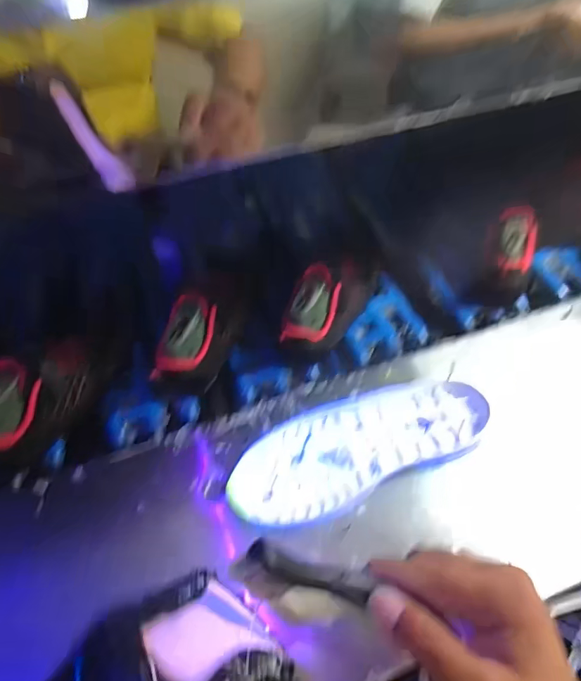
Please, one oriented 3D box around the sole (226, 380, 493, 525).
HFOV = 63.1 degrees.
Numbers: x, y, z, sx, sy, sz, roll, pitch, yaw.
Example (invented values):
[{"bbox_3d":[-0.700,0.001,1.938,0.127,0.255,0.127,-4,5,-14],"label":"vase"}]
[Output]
[{"bbox_3d":[0.063,0.094,0.439,0.243,0.018,0.091,-21,62,-11],"label":"sole"}]

